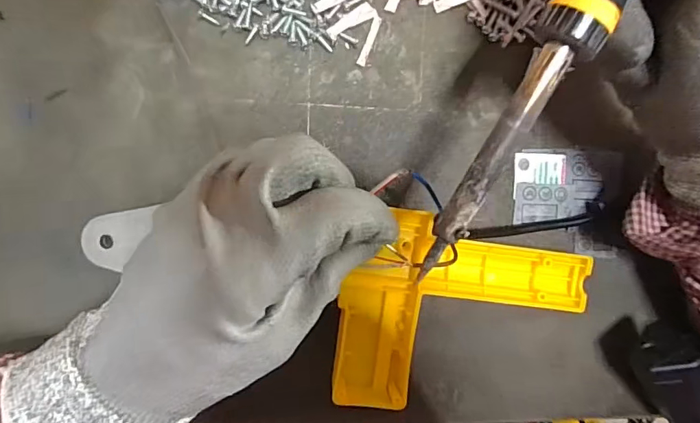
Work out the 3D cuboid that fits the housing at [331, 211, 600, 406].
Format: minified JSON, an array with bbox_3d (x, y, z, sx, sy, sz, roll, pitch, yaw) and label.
[{"bbox_3d":[0.065,0.060,0.274,0.142,0.029,0.110,4,95,-7],"label":"housing"}]

